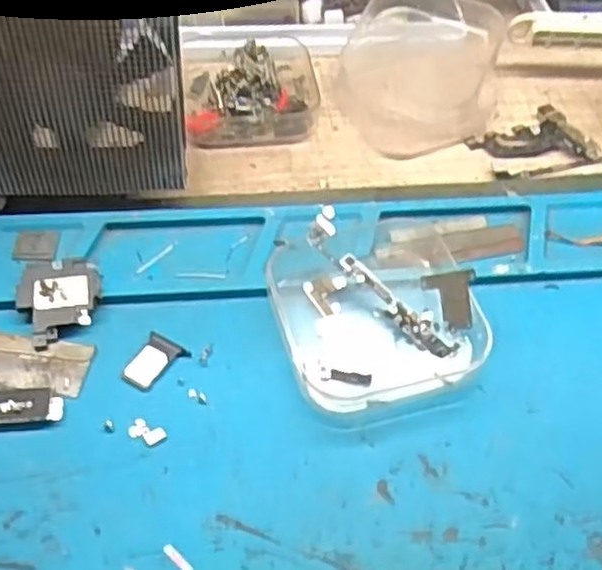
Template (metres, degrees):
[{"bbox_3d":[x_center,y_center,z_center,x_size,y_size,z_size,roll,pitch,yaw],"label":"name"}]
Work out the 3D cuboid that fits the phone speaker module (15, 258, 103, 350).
[{"bbox_3d":[-0.080,0.005,0.247,0.026,0.006,0.034,-3,51,-5],"label":"phone speaker module"}]

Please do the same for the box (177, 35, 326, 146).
[{"bbox_3d":[-0.022,-0.091,0.330,0.060,0.020,0.064,-4,52,-6],"label":"box"}]

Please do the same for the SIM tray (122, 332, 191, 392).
[{"bbox_3d":[-0.047,0.024,0.236,0.014,0.004,0.020,26,55,17],"label":"SIM tray"}]

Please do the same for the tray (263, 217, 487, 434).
[{"bbox_3d":[0.026,0.005,0.246,0.066,0.017,0.076,-11,53,-11],"label":"tray"}]

